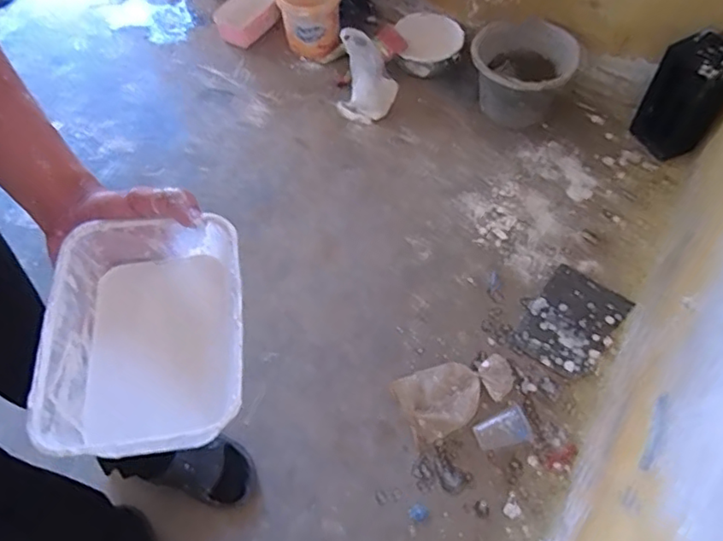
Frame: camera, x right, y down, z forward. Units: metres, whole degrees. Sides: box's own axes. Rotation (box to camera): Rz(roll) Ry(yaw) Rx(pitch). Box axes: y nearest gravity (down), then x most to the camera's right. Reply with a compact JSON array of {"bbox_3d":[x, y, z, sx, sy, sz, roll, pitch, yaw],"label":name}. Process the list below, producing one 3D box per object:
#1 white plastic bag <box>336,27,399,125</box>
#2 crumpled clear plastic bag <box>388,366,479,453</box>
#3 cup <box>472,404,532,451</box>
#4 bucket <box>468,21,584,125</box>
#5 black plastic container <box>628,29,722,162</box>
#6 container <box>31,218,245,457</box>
[{"bbox_3d":[0.013,-0.482,1.442,0.136,0.165,0.139,6,60,5],"label":"white plastic bag"},{"bbox_3d":[0.152,0.247,1.100,0.155,0.020,0.130,-20,61,-10],"label":"crumpled clear plastic bag"},{"bbox_3d":[0.255,0.293,1.053,0.098,0.050,0.063,-22,61,-11],"label":"cup"},{"bbox_3d":[0.383,-0.481,1.436,0.241,0.177,0.260,-1,59,1],"label":"bucket"},{"bbox_3d":[0.732,-0.383,1.312,0.163,0.279,0.109,23,63,14],"label":"black plastic container"},{"bbox_3d":[-0.141,0.040,0.394,0.120,0.060,0.161,-9,60,-4],"label":"container"}]

